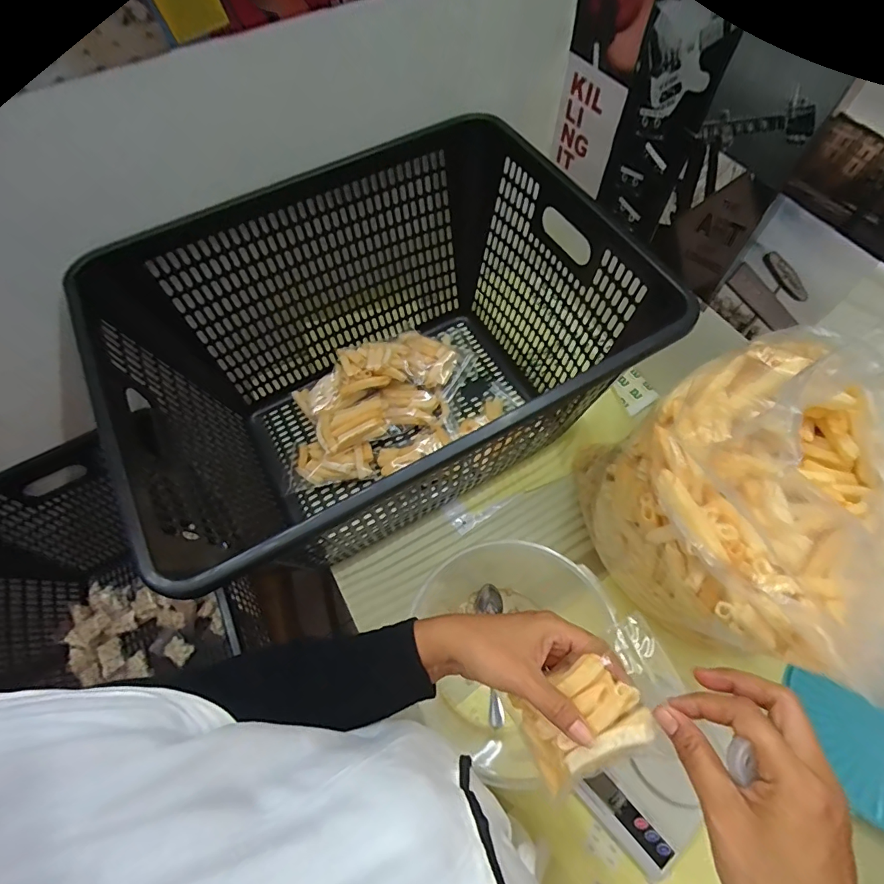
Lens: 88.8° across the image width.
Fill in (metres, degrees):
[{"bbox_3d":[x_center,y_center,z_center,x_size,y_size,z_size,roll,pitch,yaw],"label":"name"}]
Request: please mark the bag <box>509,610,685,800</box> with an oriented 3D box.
[{"bbox_3d":[0.109,0.192,0.326,0.062,0.029,0.141,39,104,18],"label":"bag"}]

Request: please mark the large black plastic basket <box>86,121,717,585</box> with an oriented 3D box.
[{"bbox_3d":[-0.095,-0.080,0.596,0.598,0.313,0.424,-29,66,-12],"label":"large black plastic basket"}]

